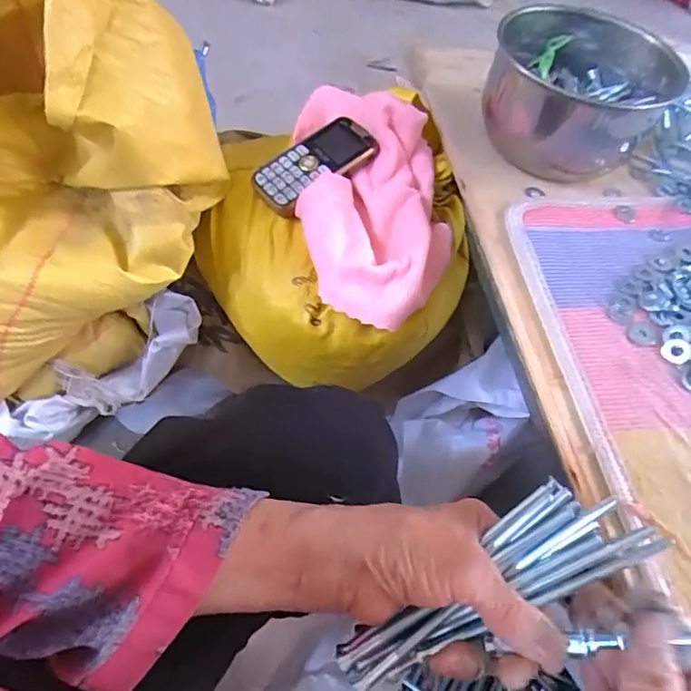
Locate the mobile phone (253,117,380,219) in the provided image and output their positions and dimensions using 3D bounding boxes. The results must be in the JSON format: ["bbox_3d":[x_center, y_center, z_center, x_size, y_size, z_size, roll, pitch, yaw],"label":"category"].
[{"bbox_3d":[-0.030,-0.185,0.515,0.121,0.021,0.057,-34,64,-23],"label":"mobile phone"}]

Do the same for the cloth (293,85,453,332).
[{"bbox_3d":[0.030,-0.147,0.504,0.149,0.078,0.257,0,58,-8],"label":"cloth"}]

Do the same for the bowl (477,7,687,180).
[{"bbox_3d":[0.221,-0.248,0.518,0.158,0.083,0.191,20,57,5],"label":"bowl"}]

